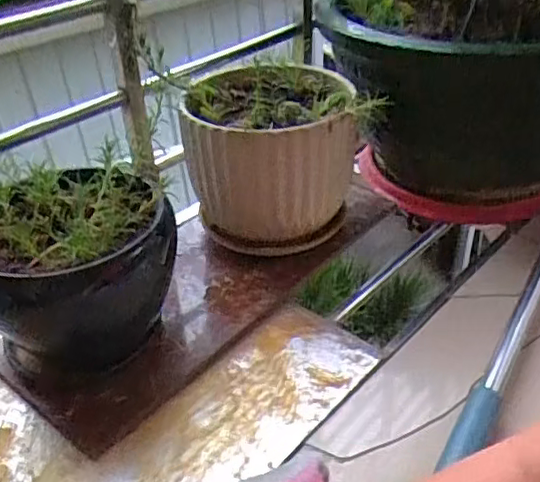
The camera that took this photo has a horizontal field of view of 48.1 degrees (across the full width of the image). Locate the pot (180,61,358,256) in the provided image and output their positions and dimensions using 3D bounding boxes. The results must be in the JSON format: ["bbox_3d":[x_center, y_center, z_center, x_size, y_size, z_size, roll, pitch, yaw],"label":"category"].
[{"bbox_3d":[0.000,-0.093,0.740,0.192,0.218,0.175,-3,37,2],"label":"pot"}]

